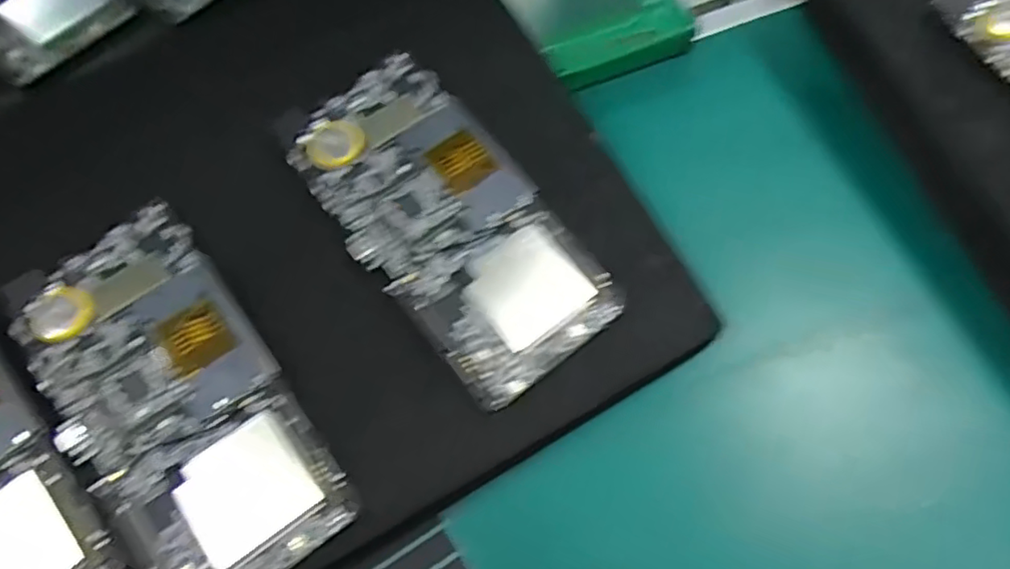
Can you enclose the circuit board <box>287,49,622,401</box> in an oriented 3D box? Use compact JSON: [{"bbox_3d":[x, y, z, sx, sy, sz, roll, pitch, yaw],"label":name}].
[{"bbox_3d":[-0.023,-0.028,0.262,0.074,0.009,0.150,-35,79,-14],"label":"circuit board"}]

